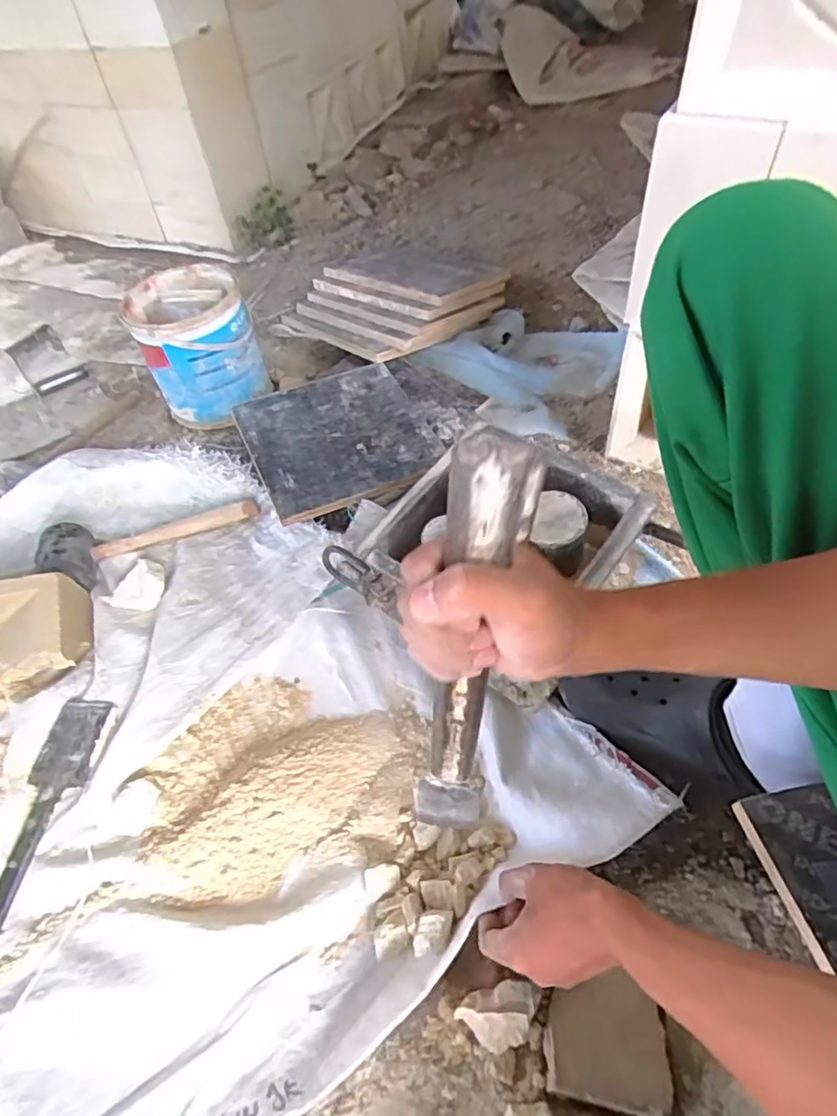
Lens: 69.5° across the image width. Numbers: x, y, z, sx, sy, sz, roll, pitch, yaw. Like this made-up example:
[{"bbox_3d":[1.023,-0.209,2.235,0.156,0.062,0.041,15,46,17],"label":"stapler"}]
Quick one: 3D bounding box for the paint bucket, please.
[{"bbox_3d":[-0.347,-0.332,0.974,0.167,0.192,0.167,-2,53,3],"label":"paint bucket"}]

